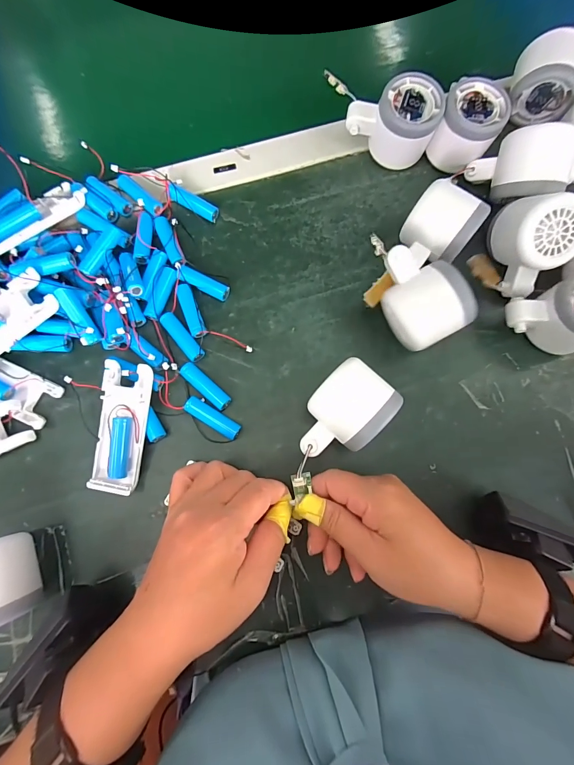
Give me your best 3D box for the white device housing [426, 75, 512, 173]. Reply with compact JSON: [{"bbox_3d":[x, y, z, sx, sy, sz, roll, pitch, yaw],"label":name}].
[{"bbox_3d":[0.174,-0.247,0.333,0.054,0.056,0.058,29,79,4],"label":"white device housing"}]

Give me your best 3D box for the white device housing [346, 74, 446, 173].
[{"bbox_3d":[0.104,-0.256,0.334,0.083,0.056,0.055,23,79,3],"label":"white device housing"}]

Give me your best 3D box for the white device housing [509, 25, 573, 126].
[{"bbox_3d":[0.256,-0.299,0.335,0.059,0.056,0.045,21,79,3],"label":"white device housing"}]

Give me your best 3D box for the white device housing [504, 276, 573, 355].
[{"bbox_3d":[0.235,-0.053,0.291,0.077,0.054,0.055,-16,79,-5],"label":"white device housing"}]

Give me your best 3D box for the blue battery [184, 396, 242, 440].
[{"bbox_3d":[-0.063,0.031,0.293,0.049,0.018,0.015,31,79,5],"label":"blue battery"}]

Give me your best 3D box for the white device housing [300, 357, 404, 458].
[{"bbox_3d":[0.045,0.028,0.276,0.056,0.053,0.078,39,80,6],"label":"white device housing"}]

